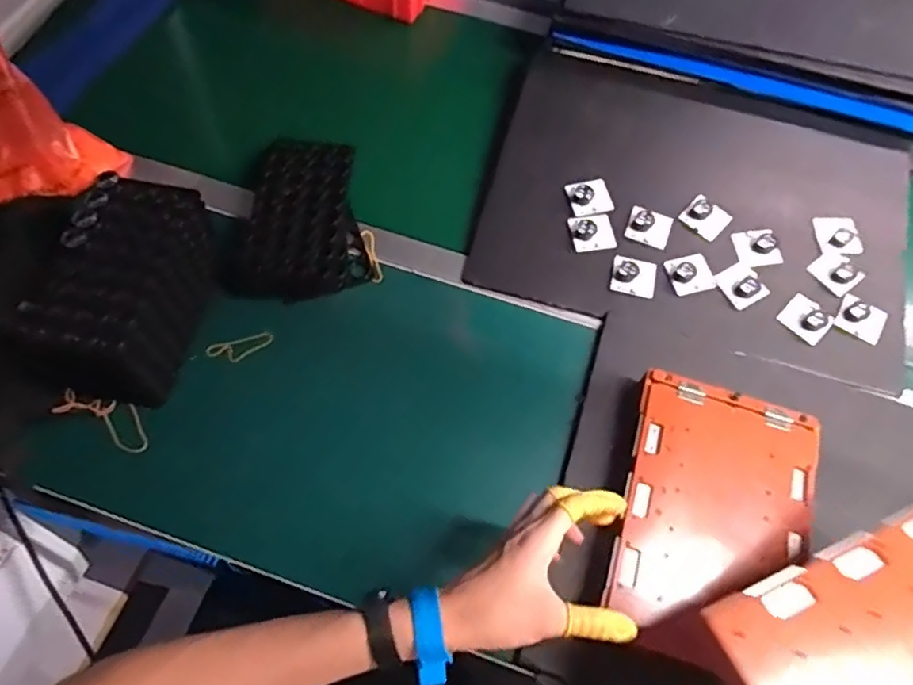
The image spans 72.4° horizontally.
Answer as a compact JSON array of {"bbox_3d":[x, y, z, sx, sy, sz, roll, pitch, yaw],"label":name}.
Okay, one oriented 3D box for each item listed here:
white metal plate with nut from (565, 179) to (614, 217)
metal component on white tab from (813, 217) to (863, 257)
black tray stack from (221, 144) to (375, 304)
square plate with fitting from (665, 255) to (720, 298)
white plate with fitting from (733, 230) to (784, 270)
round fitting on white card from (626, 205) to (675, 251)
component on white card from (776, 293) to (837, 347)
[{"bbox_3d":[0.161,-0.176,0.754,0.049,0.010,0.047,-11,65,-8],"label":"white metal plate with nut"},{"bbox_3d":[0.454,-0.127,0.740,0.046,0.011,0.052,1,64,-2],"label":"metal component on white tab"},{"bbox_3d":[-0.171,-0.144,0.723,0.155,0.054,0.212,8,64,1],"label":"black tray stack"},{"bbox_3d":[0.271,-0.081,0.717,0.050,0.012,0.044,-12,65,-9],"label":"square plate with fitting"},{"bbox_3d":[0.356,-0.112,0.734,0.045,0.010,0.048,-6,64,-6],"label":"white plate with fitting"},{"bbox_3d":[0.231,-0.138,0.746,0.051,0.012,0.046,20,65,7],"label":"round fitting on white card"},{"bbox_3d":[0.395,-0.028,0.701,0.044,0.012,0.050,-40,72,-19],"label":"component on white card"}]

